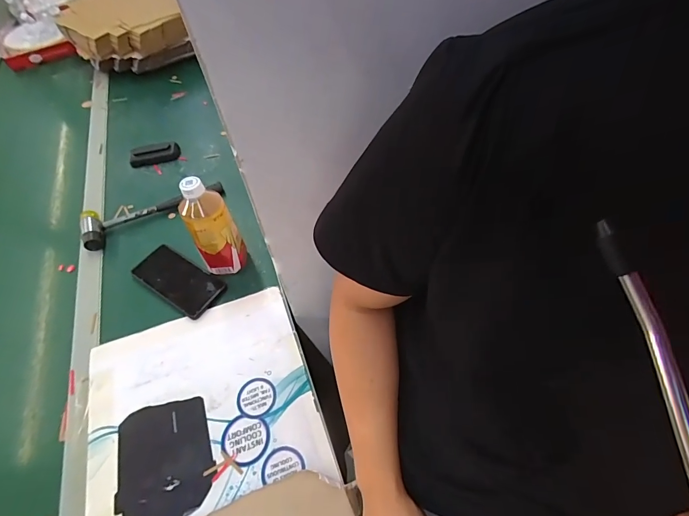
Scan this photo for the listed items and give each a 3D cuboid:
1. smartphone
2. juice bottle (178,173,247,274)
[{"bbox_3d":[-0.288,0.036,0.625,0.158,0.010,0.076,26,60,20],"label":"smartphone"},{"bbox_3d":[-0.211,-0.046,0.579,0.072,0.178,0.060,-19,57,-11],"label":"juice bottle"}]

